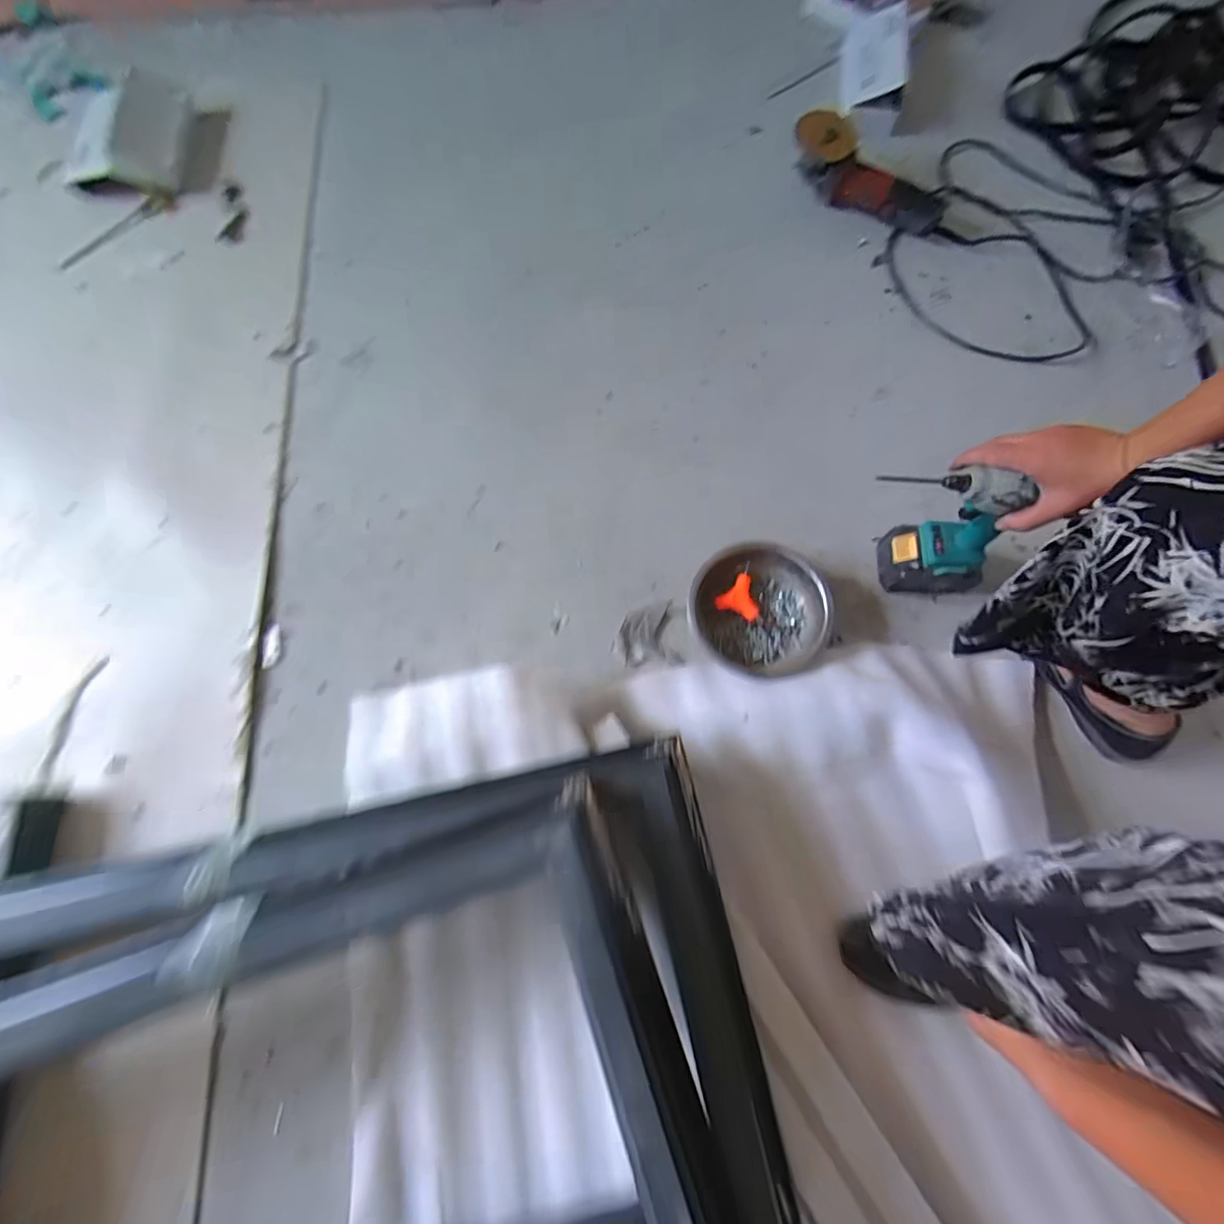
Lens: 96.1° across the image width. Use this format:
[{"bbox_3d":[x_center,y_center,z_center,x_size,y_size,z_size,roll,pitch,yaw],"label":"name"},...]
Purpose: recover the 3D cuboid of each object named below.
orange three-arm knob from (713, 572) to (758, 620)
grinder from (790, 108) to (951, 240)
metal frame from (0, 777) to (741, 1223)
[{"bbox_3d":[0.168,-0.018,0.752,0.052,0.012,0.062,-13,85,12],"label":"orange three-arm knob"},{"bbox_3d":[0.419,-0.712,0.915,0.264,0.094,0.114,38,79,9],"label":"grinder"},{"bbox_3d":[-0.363,0.525,0.450,0.899,0.095,0.473,-19,76,-5],"label":"metal frame"}]

